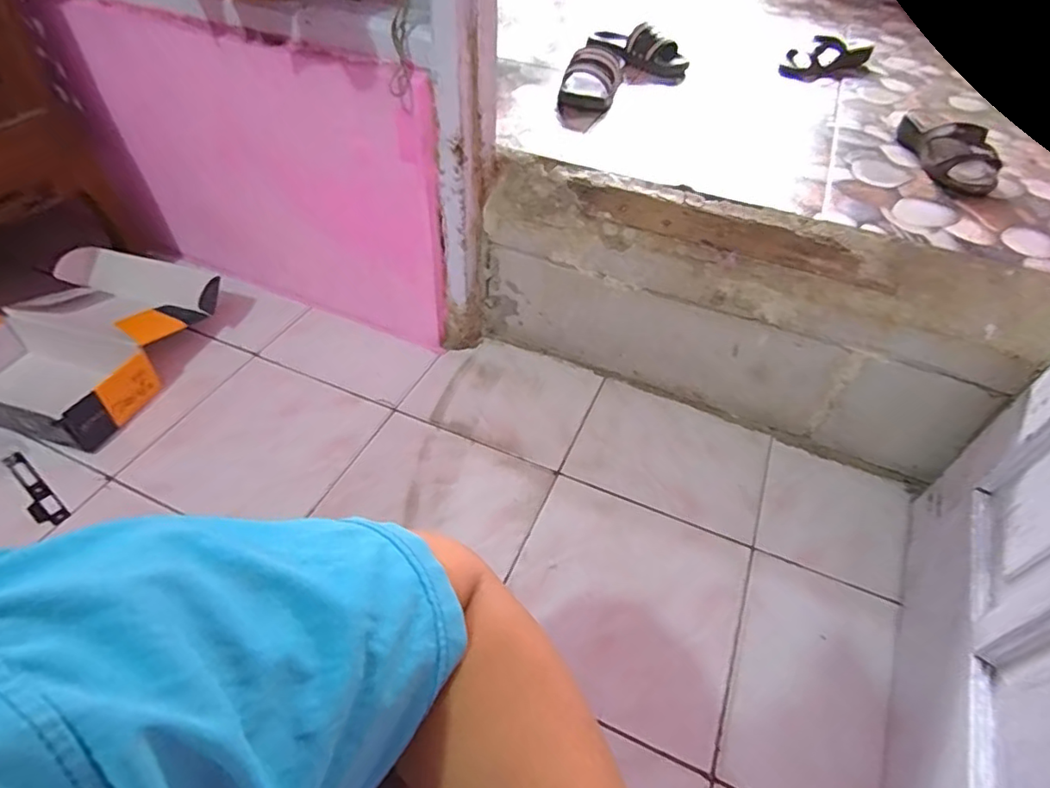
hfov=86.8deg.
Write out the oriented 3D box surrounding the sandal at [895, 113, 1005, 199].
[{"bbox_3d":[0.686,-0.391,0.887,0.095,0.053,0.211,9,47,5],"label":"sandal"}]

